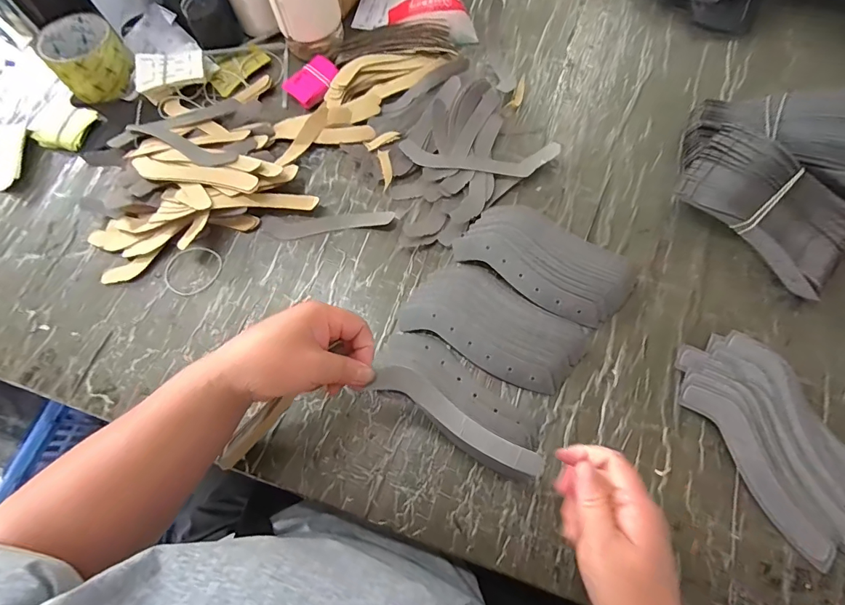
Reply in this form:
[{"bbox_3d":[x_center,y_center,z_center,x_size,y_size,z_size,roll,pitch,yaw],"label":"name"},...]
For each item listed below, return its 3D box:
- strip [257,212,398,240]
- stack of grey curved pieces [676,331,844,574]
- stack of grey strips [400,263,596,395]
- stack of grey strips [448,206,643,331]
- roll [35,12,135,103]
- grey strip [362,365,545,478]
[{"bbox_3d":[-0.108,-0.089,0.487,0.149,0.006,0.029,-3,70,2],"label":"strip"},{"bbox_3d":[0.314,0.118,0.381,0.094,0.017,0.188,-28,72,-7],"label":"stack of grey curved pieces"},{"bbox_3d":[0.074,0.019,0.430,0.173,0.013,0.095,26,74,11],"label":"stack of grey strips"},{"bbox_3d":[0.131,-0.048,0.446,0.174,0.019,0.096,32,75,13],"label":"stack of grey strips"},{"bbox_3d":[-0.419,-0.308,0.539,0.084,0.052,0.091,-1,70,2],"label":"roll"},{"bbox_3d":[0.026,0.092,0.335,0.143,0.007,0.027,31,75,14],"label":"grey strip"}]

